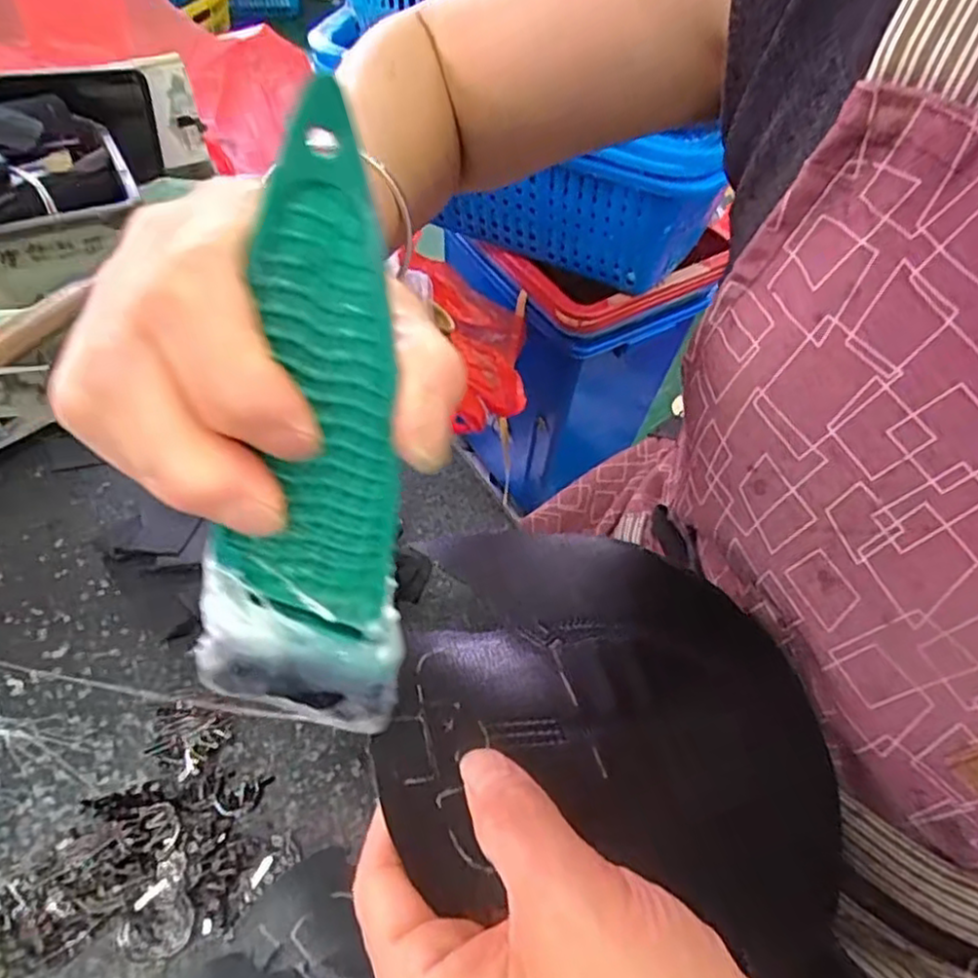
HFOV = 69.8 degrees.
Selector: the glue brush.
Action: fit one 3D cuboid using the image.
[{"bbox_3d":[-0.039,-0.005,0.149,0.039,0.135,0.015,7,22,1],"label":"glue brush"}]

